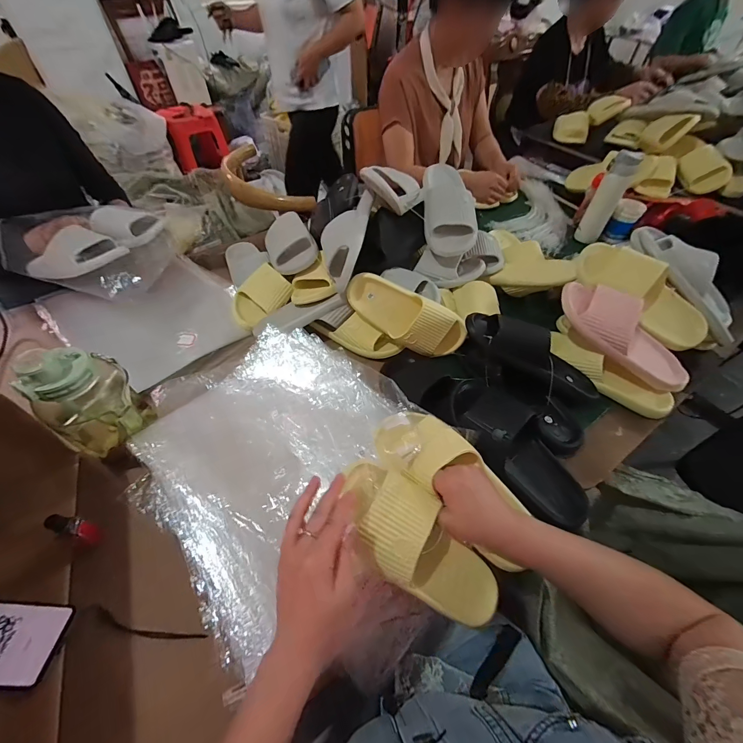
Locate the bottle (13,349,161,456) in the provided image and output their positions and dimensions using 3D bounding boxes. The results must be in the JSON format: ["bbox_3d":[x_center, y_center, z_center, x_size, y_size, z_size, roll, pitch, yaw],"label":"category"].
[{"bbox_3d":[-0.405,0.044,0.481,0.105,0.199,0.087,-19,55,-15],"label":"bottle"}]

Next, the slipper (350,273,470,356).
[{"bbox_3d":[0.066,-0.108,0.662,0.245,0.101,0.073,29,19,4],"label":"slipper"}]

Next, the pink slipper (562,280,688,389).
[{"bbox_3d":[0.471,-0.062,0.606,0.281,0.067,0.103,41,60,0],"label":"pink slipper"}]

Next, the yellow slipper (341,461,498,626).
[{"bbox_3d":[0.061,0.218,0.410,0.237,0.076,0.093,50,61,-9],"label":"yellow slipper"}]

